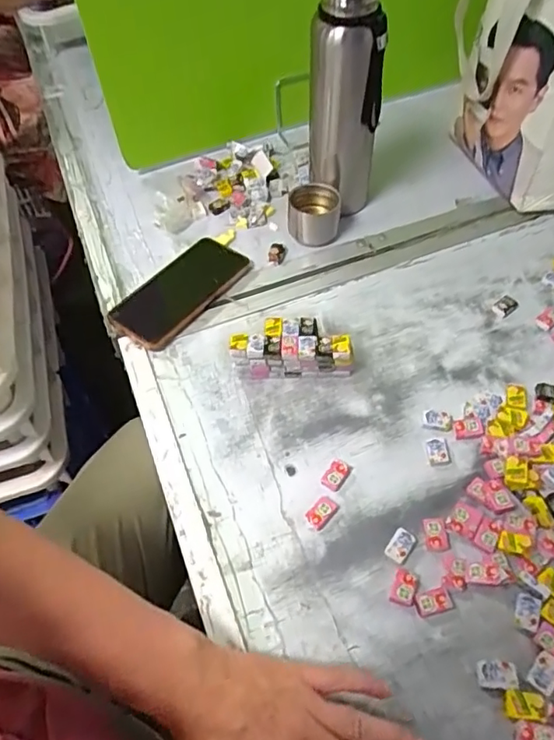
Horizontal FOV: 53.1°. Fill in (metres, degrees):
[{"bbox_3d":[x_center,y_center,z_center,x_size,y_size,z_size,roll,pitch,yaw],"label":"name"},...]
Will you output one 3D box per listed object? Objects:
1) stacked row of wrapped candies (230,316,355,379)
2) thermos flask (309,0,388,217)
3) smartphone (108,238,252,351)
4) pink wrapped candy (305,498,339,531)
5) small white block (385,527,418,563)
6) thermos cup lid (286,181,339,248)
[{"bbox_3d":[0.017,-0.022,0.565,0.118,0.042,0.049,1,55,4],"label":"stacked row of wrapped candies"},{"bbox_3d":[0.074,-0.296,0.620,0.074,0.265,0.060,-1,54,3],"label":"thermos flask"},{"bbox_3d":[-0.109,-0.089,0.633,0.076,0.012,0.162,33,63,24],"label":"smartphone"},{"bbox_3d":[0.039,0.124,0.483,0.031,0.009,0.019,-40,61,-22],"label":"pink wrapped candy"},{"bbox_3d":[0.102,0.145,0.459,0.019,0.008,0.027,30,62,23],"label":"small white block"},{"bbox_3d":[0.045,-0.188,0.676,0.061,0.055,0.060,-2,54,3],"label":"thermos cup lid"}]

